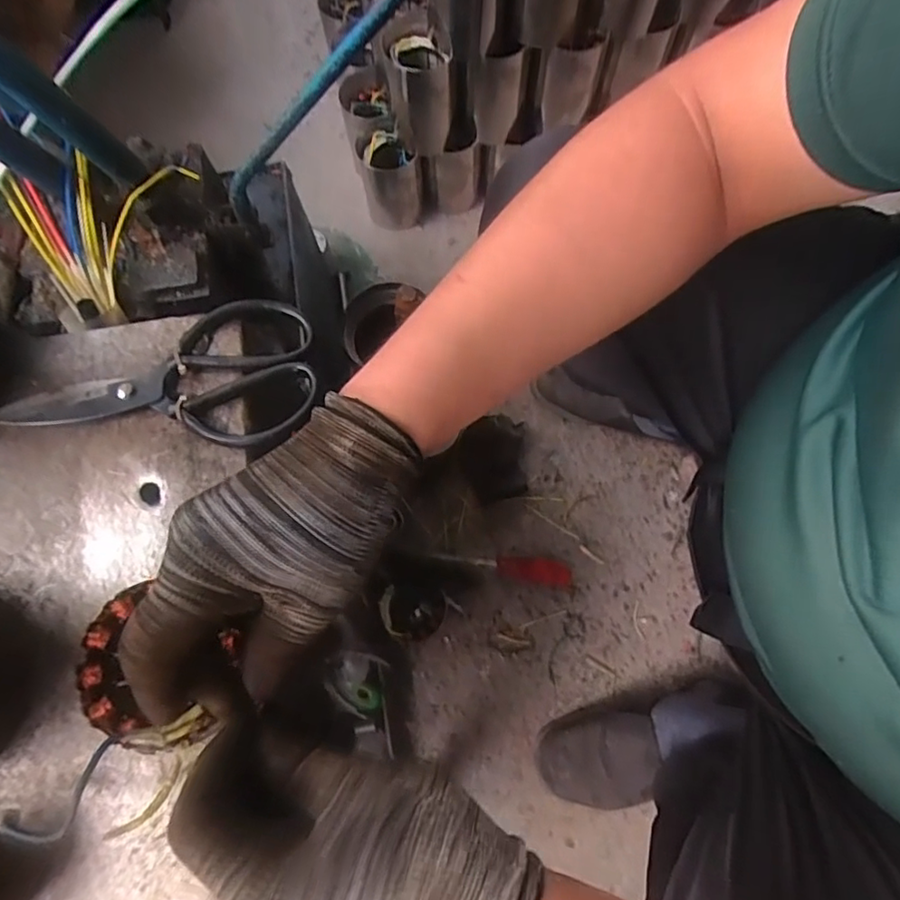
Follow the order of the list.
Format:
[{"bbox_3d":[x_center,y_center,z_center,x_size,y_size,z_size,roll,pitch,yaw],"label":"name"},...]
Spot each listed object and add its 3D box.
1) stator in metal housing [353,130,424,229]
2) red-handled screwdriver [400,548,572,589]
[{"bbox_3d":[-0.090,-0.408,0.883,0.079,0.124,0.085,0,75,1],"label":"stator in metal housing"},{"bbox_3d":[0.050,0.143,0.758,0.218,0.029,0.034,11,75,4],"label":"red-handled screwdriver"}]

